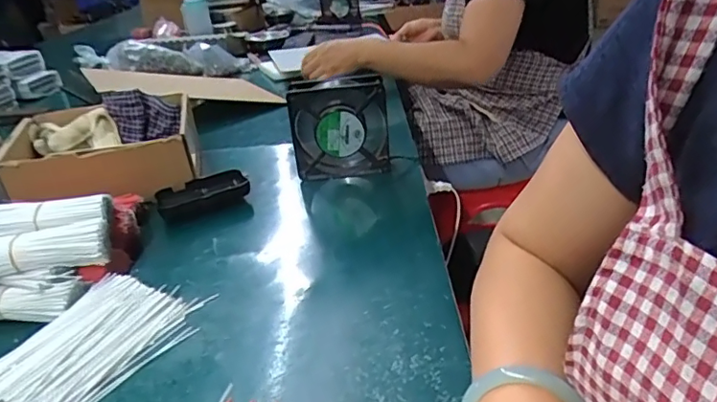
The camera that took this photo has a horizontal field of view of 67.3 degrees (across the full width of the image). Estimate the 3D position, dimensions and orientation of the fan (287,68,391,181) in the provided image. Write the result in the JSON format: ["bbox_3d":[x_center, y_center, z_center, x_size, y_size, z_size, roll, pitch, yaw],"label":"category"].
[{"bbox_3d":[-0.023,-0.091,0.675,0.120,0.116,0.032,-7,26,-1],"label":"fan"}]

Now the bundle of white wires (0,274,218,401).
[{"bbox_3d":[-0.218,0.114,0.440,0.106,0.026,0.174,15,34,37],"label":"bundle of white wires"}]

